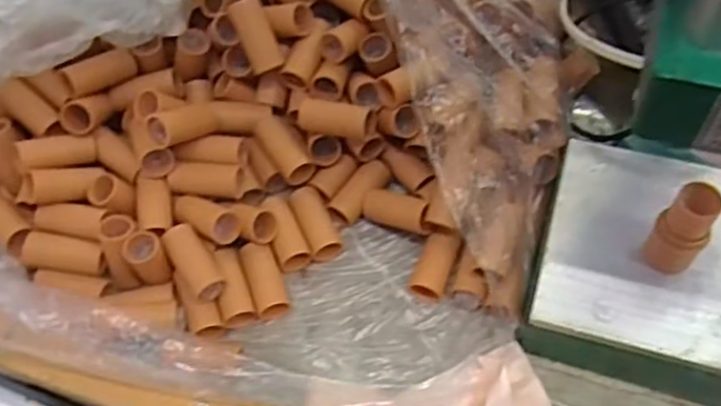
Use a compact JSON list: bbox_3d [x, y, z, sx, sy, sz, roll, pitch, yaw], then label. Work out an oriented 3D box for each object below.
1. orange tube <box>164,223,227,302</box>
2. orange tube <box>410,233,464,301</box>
[{"bbox_3d":[-0.099,0.035,0.415,0.020,0.019,0.048,-34,69,-14],"label":"orange tube"},{"bbox_3d":[0.046,0.039,0.423,0.022,0.015,0.040,20,67,10],"label":"orange tube"}]

